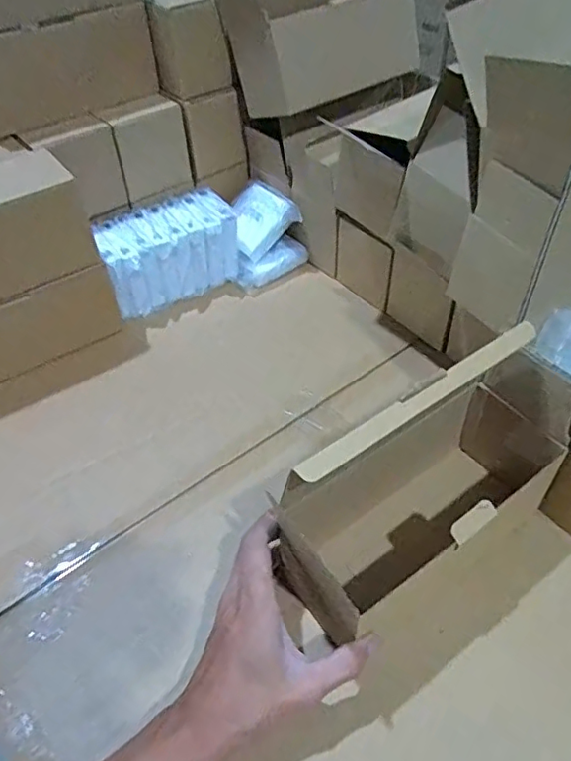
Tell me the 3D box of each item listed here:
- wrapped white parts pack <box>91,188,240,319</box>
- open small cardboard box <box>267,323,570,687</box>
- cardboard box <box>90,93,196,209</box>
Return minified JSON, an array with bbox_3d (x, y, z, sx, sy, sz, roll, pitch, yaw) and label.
[{"bbox_3d":[-0.154,-0.161,0.725,0.183,0.098,0.089,-27,51,-22],"label":"wrapped white parts pack"},{"bbox_3d":[0.111,0.079,0.423,0.221,0.184,0.100,-30,52,-25],"label":"open small cardboard box"},{"bbox_3d":[-0.179,-0.295,0.720,0.096,0.107,0.064,-30,49,-25],"label":"cardboard box"}]

